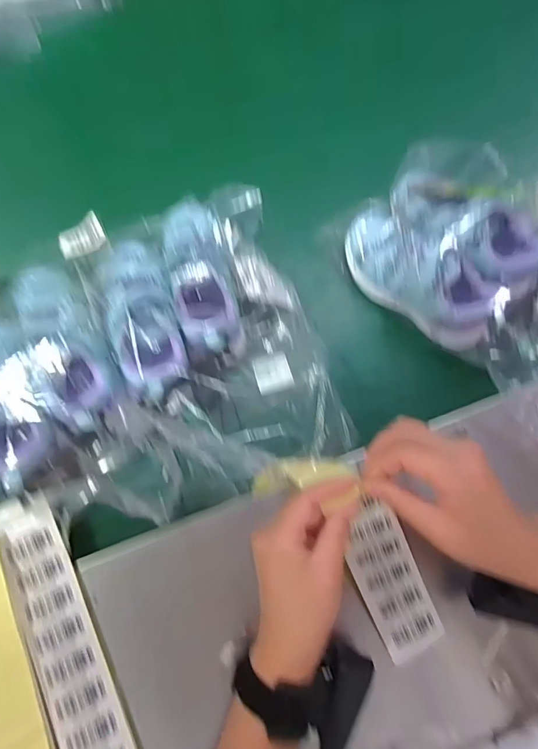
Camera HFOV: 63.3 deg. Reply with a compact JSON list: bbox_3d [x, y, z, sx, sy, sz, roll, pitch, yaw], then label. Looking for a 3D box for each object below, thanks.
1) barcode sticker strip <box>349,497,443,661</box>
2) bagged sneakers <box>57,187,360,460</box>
[{"bbox_3d":[0.100,0.167,0.358,0.051,0.015,0.139,-21,99,-8],"label":"barcode sticker strip"},{"bbox_3d":[-0.056,-0.042,0.448,0.198,0.101,0.295,-22,73,-8],"label":"bagged sneakers"}]

